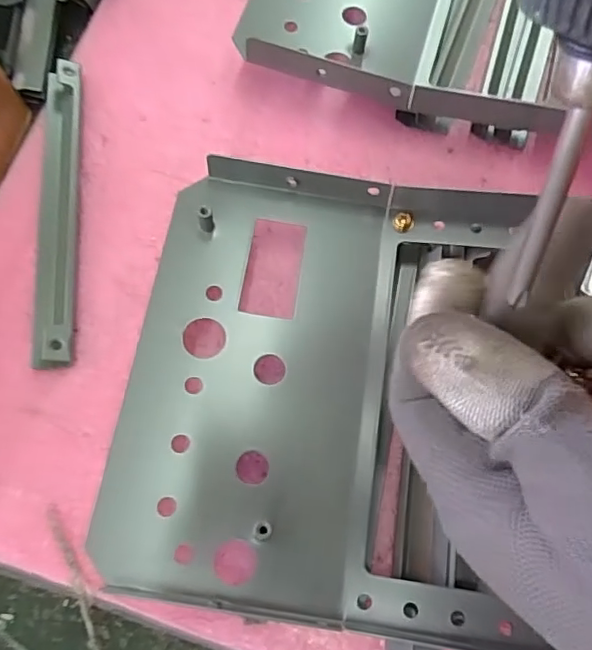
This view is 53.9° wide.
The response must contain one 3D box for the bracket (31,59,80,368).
[{"bbox_3d":[-0.103,-0.052,0.249,0.019,0.010,0.146,-6,69,-1],"label":"bracket"}]

